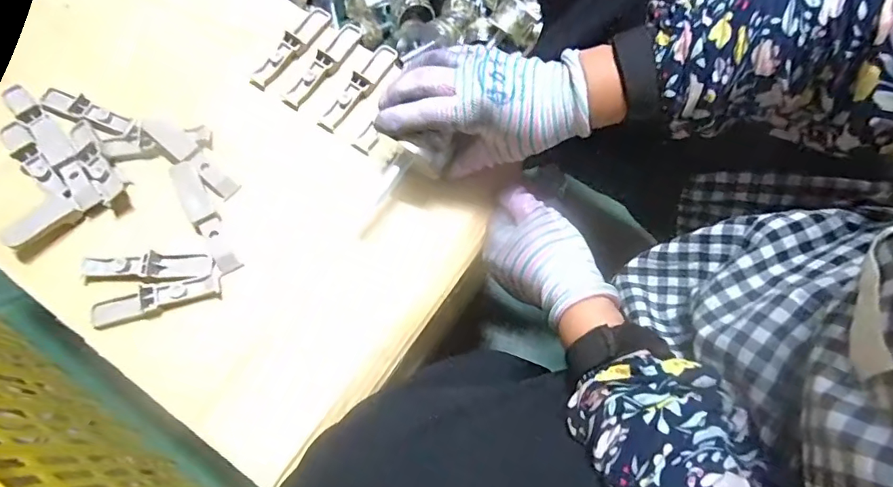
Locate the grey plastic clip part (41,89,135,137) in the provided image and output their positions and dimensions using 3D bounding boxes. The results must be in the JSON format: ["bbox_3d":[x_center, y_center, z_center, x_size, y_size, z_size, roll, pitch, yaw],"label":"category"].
[{"bbox_3d":[-0.322,-0.118,0.441,0.092,0.009,0.022,22,70,7],"label":"grey plastic clip part"}]

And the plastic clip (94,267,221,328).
[{"bbox_3d":[-0.226,0.044,0.387,0.095,0.008,0.022,-16,70,-7],"label":"plastic clip"}]

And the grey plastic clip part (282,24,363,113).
[{"bbox_3d":[-0.113,-0.166,0.459,0.024,0.015,0.099,30,71,10],"label":"grey plastic clip part"}]

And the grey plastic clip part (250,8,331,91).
[{"bbox_3d":[-0.147,-0.187,0.471,0.019,0.015,0.101,33,72,11],"label":"grey plastic clip part"}]

